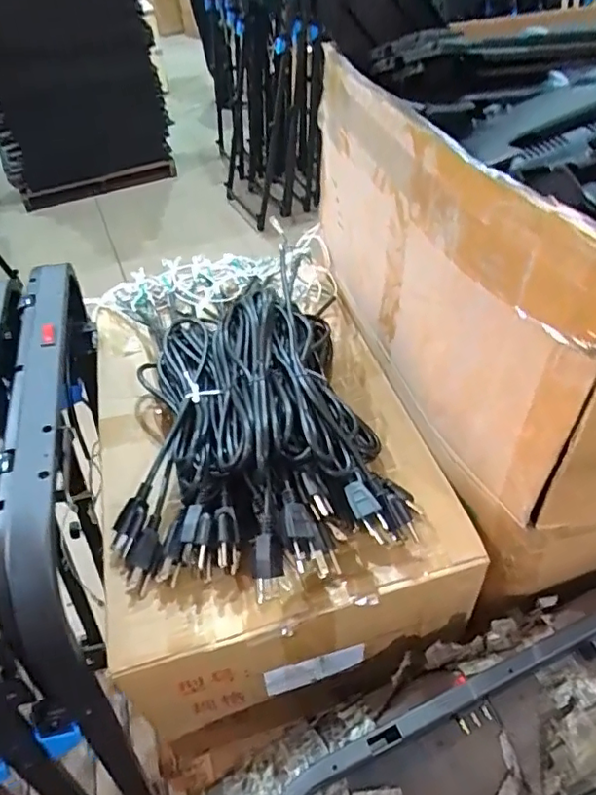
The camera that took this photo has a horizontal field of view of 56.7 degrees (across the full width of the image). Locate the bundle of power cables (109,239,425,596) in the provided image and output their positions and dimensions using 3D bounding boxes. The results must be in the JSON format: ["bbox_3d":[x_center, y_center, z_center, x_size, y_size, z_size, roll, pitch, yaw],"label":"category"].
[{"bbox_3d":[-0.055,0.005,0.587,0.275,0.105,0.397,-10,44,-4],"label":"bundle of power cables"}]

